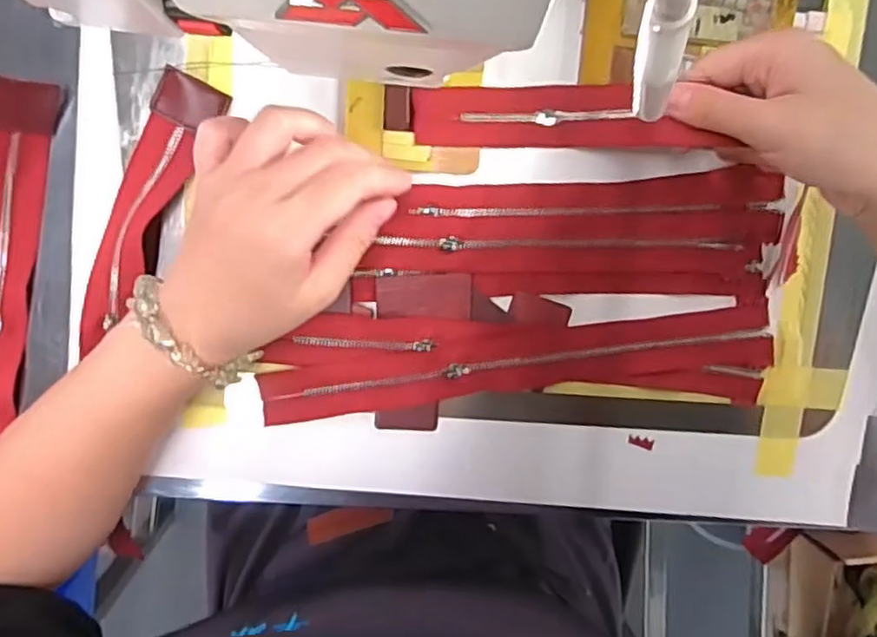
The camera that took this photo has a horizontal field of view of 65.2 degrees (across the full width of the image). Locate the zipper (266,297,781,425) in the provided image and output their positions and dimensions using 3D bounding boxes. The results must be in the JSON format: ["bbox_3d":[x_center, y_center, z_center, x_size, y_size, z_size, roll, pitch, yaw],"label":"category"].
[{"bbox_3d":[0.047,0.025,0.386,0.288,0.006,0.035,-7,98,-4],"label":"zipper"}]

